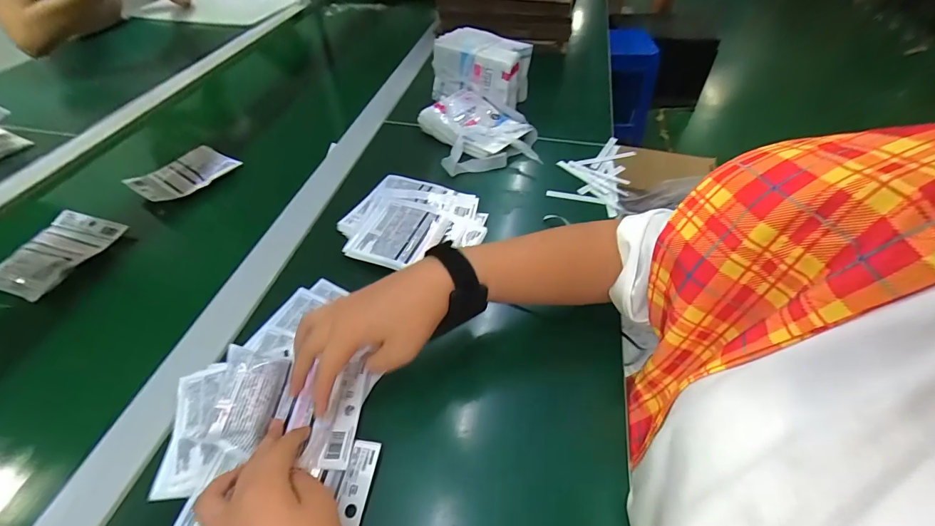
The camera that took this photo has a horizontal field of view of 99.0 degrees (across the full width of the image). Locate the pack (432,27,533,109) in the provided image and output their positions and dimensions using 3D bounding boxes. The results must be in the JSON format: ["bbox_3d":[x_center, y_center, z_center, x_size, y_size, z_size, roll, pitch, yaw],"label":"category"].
[{"bbox_3d":[0.023,-0.350,0.730,0.160,0.099,0.107,19,51,16],"label":"pack"}]

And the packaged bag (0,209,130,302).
[{"bbox_3d":[-0.525,-0.016,0.506,0.097,0.023,0.136,8,49,7],"label":"packaged bag"}]

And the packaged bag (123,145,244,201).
[{"bbox_3d":[-0.429,-0.137,0.607,0.094,0.015,0.134,35,57,27],"label":"packaged bag"}]

